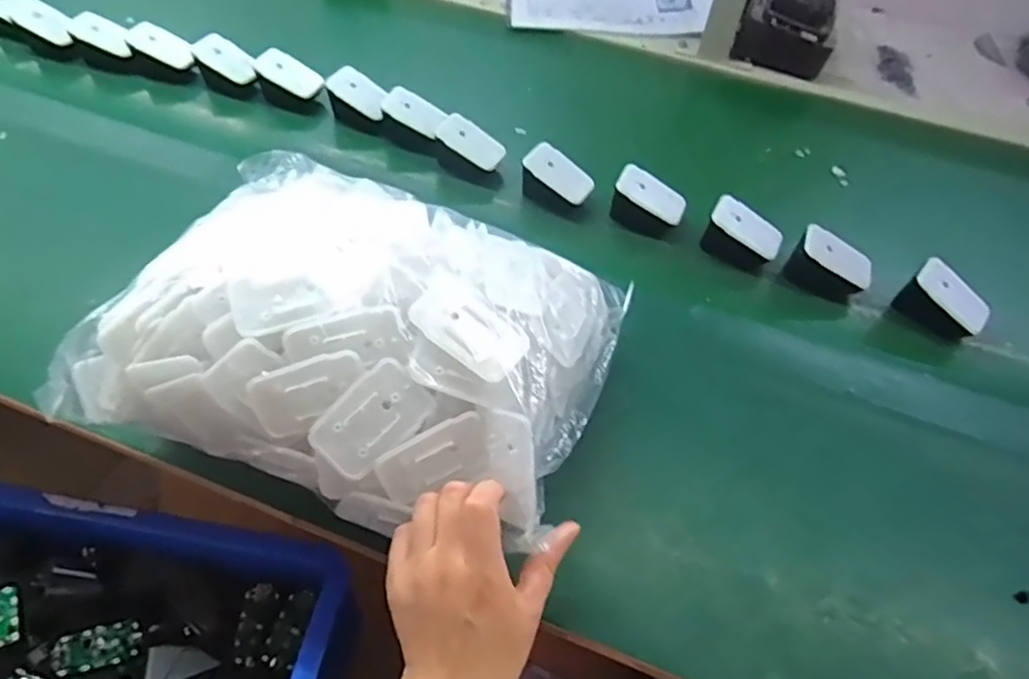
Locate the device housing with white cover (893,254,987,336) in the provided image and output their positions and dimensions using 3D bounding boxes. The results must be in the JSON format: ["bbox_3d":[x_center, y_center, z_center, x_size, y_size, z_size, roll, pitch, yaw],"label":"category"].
[{"bbox_3d":[0.387,-0.033,0.561,0.067,0.044,0.041,40,60,21],"label":"device housing with white cover"}]

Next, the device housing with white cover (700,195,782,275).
[{"bbox_3d":[0.218,-0.097,0.604,0.071,0.050,0.043,29,57,15],"label":"device housing with white cover"}]

